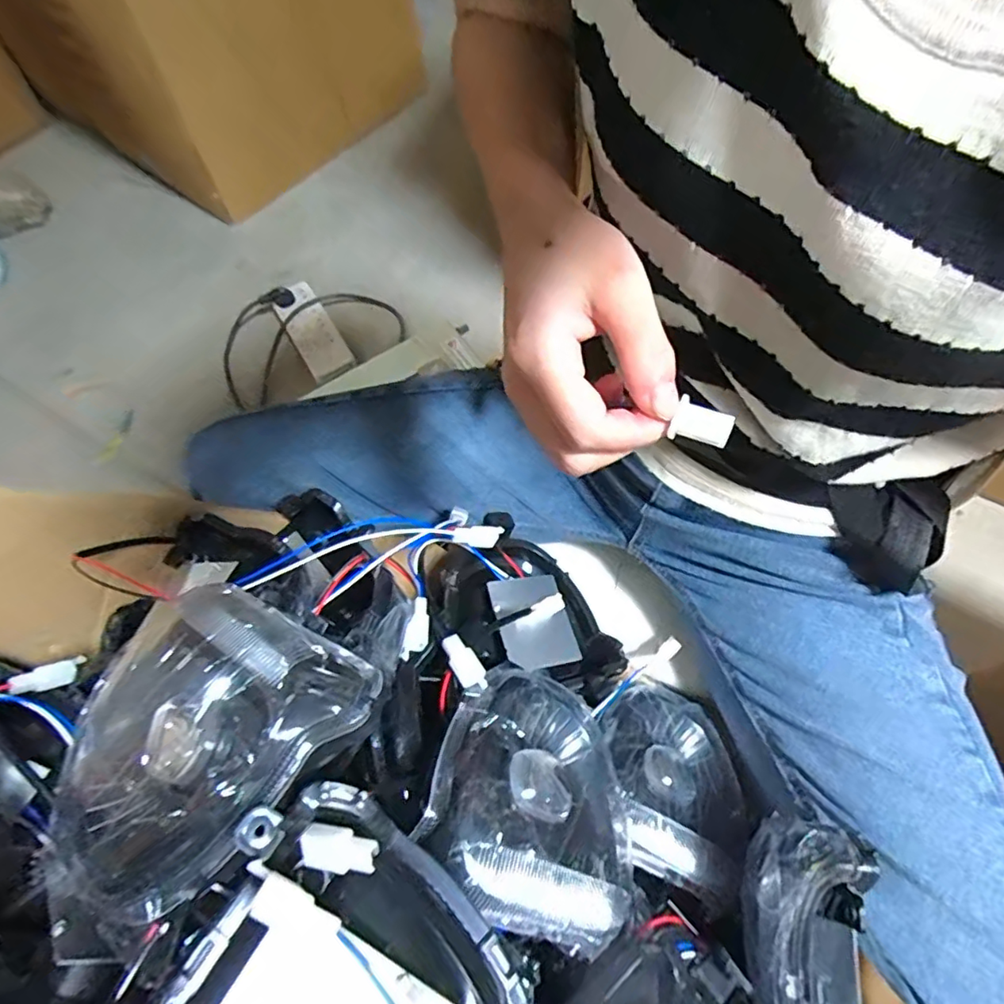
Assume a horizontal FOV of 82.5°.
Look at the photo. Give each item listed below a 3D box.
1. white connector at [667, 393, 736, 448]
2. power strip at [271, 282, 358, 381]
[{"bbox_3d":[0.071,-0.028,0.205,0.020,0.008,0.013,18,66,9],"label":"white connector"},{"bbox_3d":[-0.344,-0.313,1.031,0.082,0.044,0.223,-31,68,-13],"label":"power strip"}]

